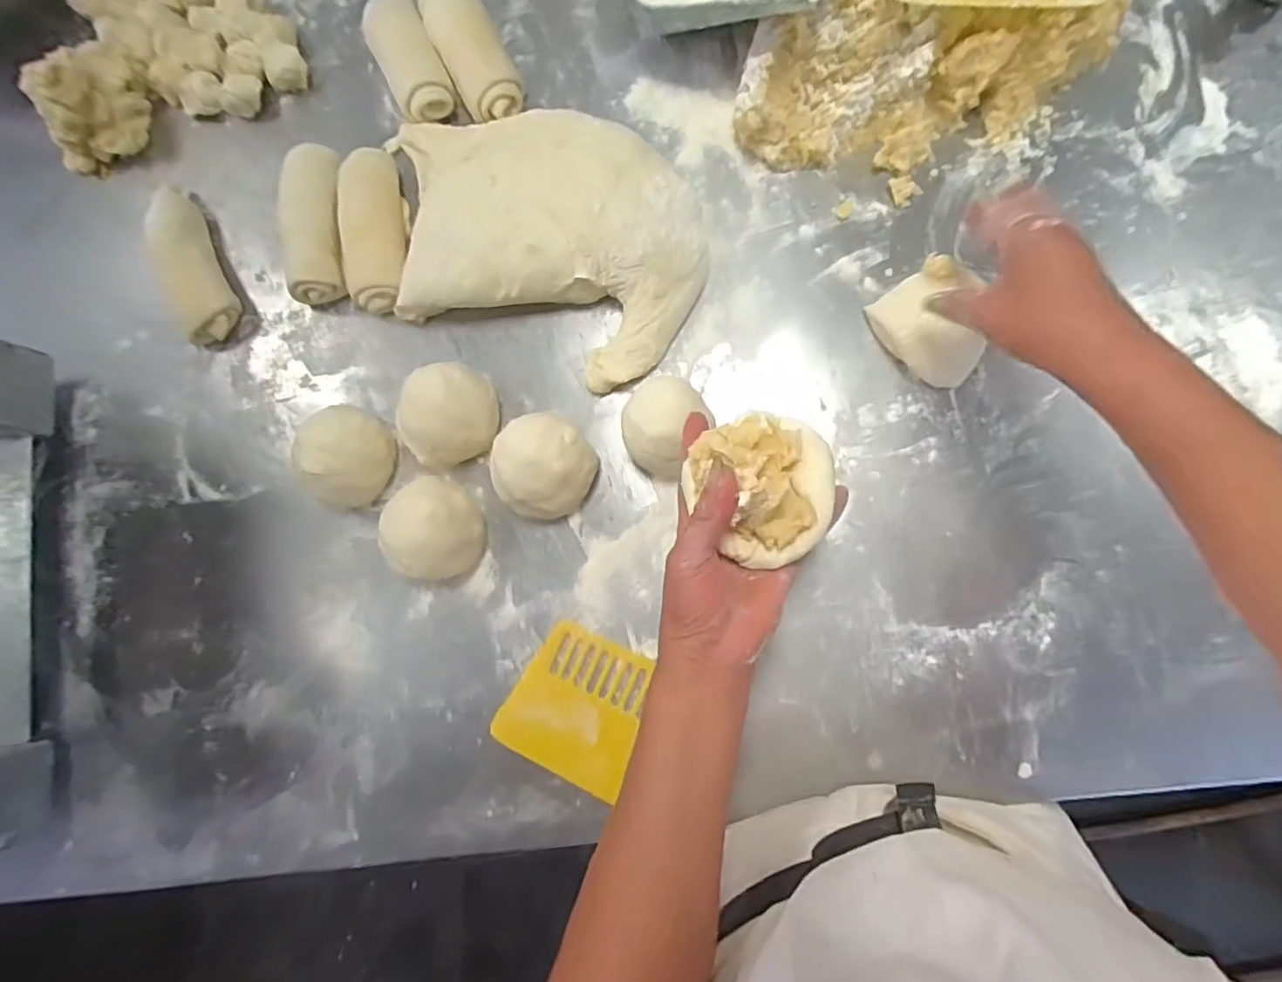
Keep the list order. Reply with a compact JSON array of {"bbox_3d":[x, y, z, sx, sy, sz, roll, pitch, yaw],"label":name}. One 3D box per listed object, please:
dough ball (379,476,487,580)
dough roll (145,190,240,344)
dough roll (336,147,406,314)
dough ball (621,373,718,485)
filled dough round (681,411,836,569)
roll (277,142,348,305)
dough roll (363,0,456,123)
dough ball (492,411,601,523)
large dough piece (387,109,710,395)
[{"bbox_3d":[-0.179,0.032,0.517,0.075,0.069,0.088,10,85,8],"label":"dough ball"},{"bbox_3d":[-0.442,-0.222,0.592,0.041,0.047,0.159,-24,81,4],"label":"dough roll"},{"bbox_3d":[-0.251,-0.242,0.569,0.056,0.042,0.151,-9,83,6],"label":"dough roll"},{"bbox_3d":[0.019,-0.053,0.506,0.068,0.055,0.076,34,89,9],"label":"dough ball"},{"bbox_3d":[0.075,-0.002,0.377,0.085,0.039,0.092,-1,84,7],"label":"filled dough round"},{"bbox_3d":[-0.309,-0.251,0.573,0.053,0.049,0.144,-4,83,6],"label":"roll"},{"bbox_3d":[-0.232,-0.433,0.597,0.057,0.038,0.155,-25,81,3],"label":"dough roll"},{"bbox_3d":[-0.082,-0.021,0.513,0.077,0.060,0.082,-1,84,7],"label":"dough ball"},{"bbox_3d":[-0.098,-0.238,0.538,0.312,0.063,0.223,22,87,9],"label":"large dough piece"}]

